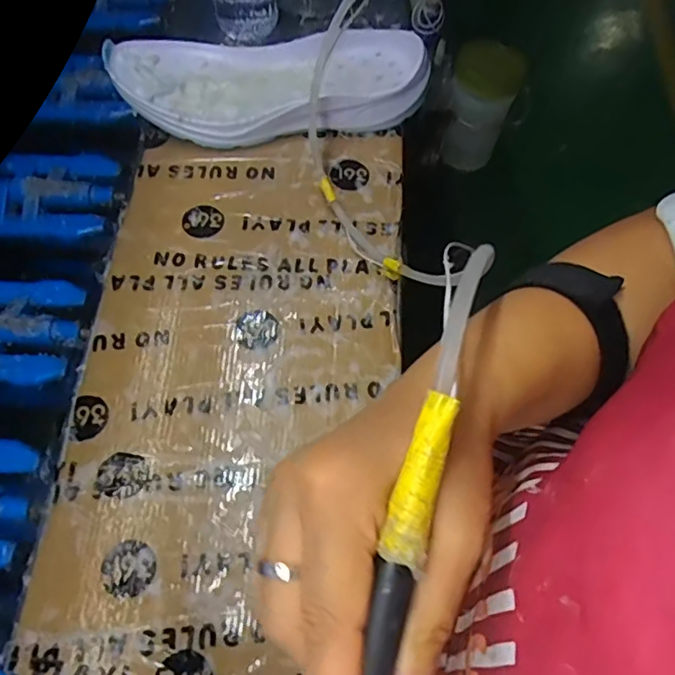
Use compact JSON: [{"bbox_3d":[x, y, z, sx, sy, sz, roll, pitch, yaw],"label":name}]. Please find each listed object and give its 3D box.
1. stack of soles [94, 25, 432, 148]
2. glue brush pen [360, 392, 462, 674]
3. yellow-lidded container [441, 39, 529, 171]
[{"bbox_3d":[-0.057,-0.224,0.509,0.270,0.050,0.108,-5,65,-3],"label":"stack of soles"},{"bbox_3d":[0.007,0.105,0.161,0.016,0.011,0.178,15,86,6],"label":"glue brush pen"},{"bbox_3d":[0.169,-0.273,0.677,0.074,0.127,0.066,17,66,7],"label":"yellow-lidded container"}]

